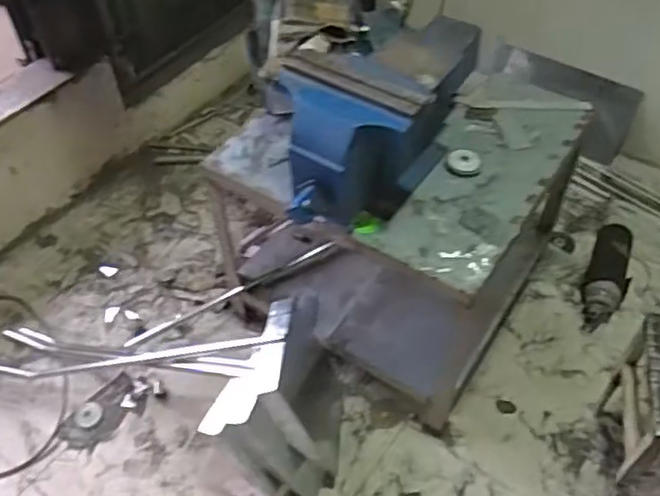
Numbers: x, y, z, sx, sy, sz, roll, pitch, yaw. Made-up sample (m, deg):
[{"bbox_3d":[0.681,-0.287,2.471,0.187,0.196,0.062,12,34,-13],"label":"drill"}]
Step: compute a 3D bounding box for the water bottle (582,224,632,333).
[{"bbox_3d":[0.758,0.075,1.800,0.115,0.081,0.336,19,53,17],"label":"water bottle"}]

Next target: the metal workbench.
[{"bbox_3d":[0.149,-0.083,1.542,0.609,0.491,0.598,27,55,22],"label":"metal workbench"}]

